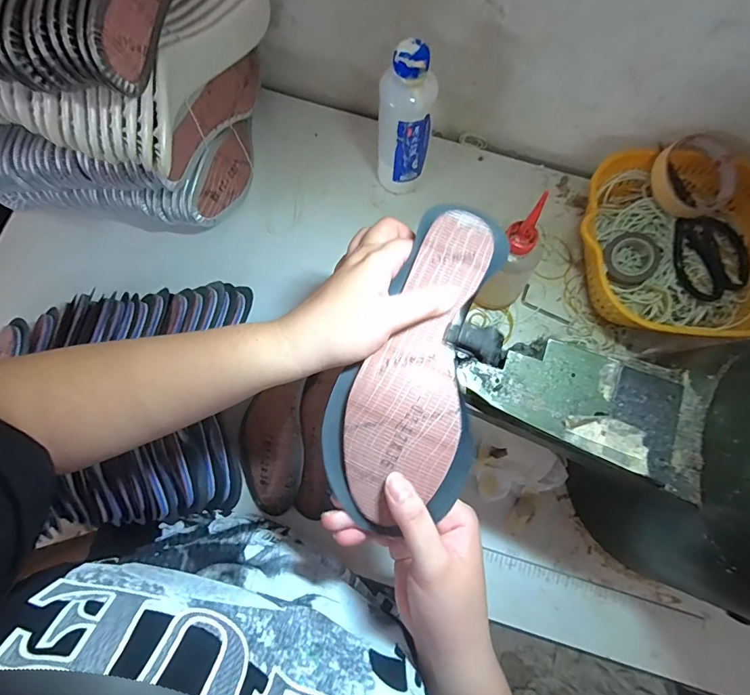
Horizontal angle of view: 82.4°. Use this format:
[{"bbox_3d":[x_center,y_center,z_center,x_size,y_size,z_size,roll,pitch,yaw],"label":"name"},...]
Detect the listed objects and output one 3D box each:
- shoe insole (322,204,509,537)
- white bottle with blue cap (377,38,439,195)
[{"bbox_3d":[0.035,0.009,0.302,0.098,0.029,0.231,20,80,4],"label":"shoe insole"},{"bbox_3d":[0.031,-0.232,0.458,0.050,0.173,0.048,0,76,-1],"label":"white bottle with blue cap"}]

